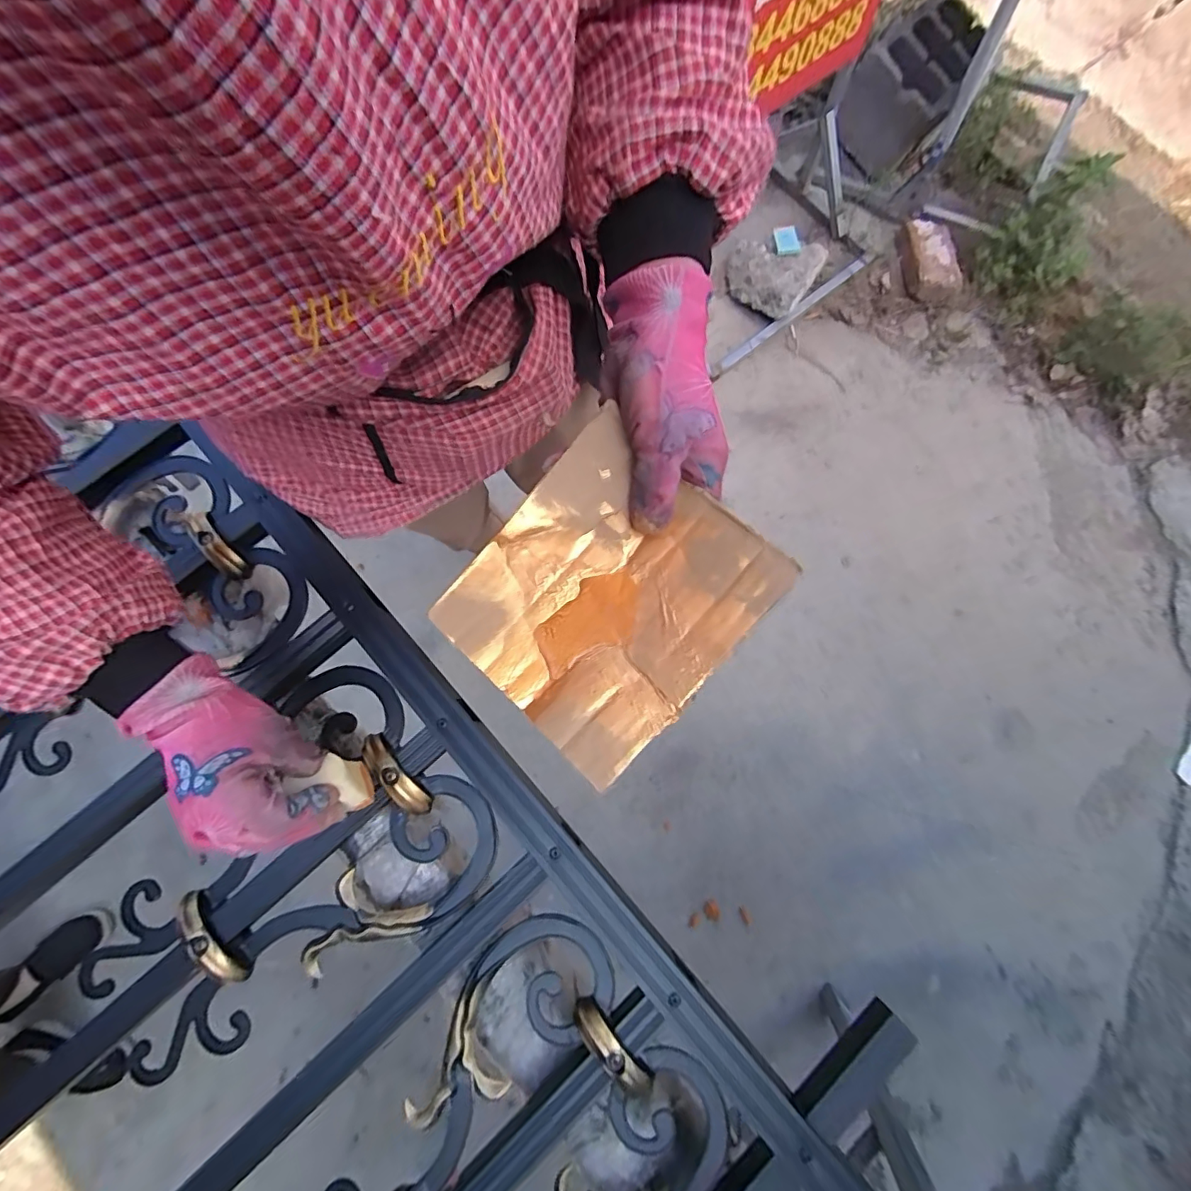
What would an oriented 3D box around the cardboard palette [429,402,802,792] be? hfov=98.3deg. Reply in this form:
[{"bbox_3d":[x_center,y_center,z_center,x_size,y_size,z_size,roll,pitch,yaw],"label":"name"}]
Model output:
[{"bbox_3d":[0.005,-0.001,0.274,0.134,0.031,0.147,41,81,6],"label":"cardboard palette"}]

